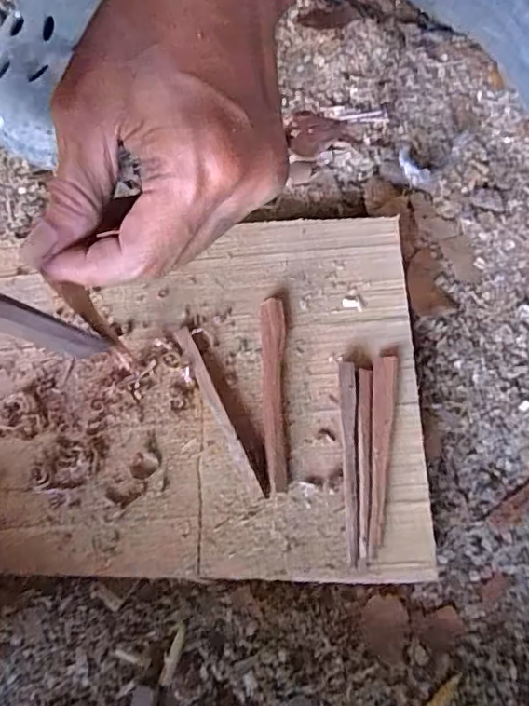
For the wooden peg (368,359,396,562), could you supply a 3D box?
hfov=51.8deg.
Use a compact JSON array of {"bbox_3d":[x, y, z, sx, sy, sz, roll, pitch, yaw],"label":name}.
[{"bbox_3d":[0.061,0.052,0.289,0.012,0.005,0.104,8,78,3],"label":"wooden peg"}]

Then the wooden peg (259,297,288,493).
[{"bbox_3d":[0.005,0.020,0.299,0.014,0.013,0.105,-2,77,1],"label":"wooden peg"}]

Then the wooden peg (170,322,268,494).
[{"bbox_3d":[-0.021,0.028,0.297,0.014,0.012,0.102,-29,78,-5],"label":"wooden peg"}]

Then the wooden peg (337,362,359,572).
[{"bbox_3d":[0.045,0.056,0.289,0.008,0.006,0.104,0,77,1],"label":"wooden peg"}]

